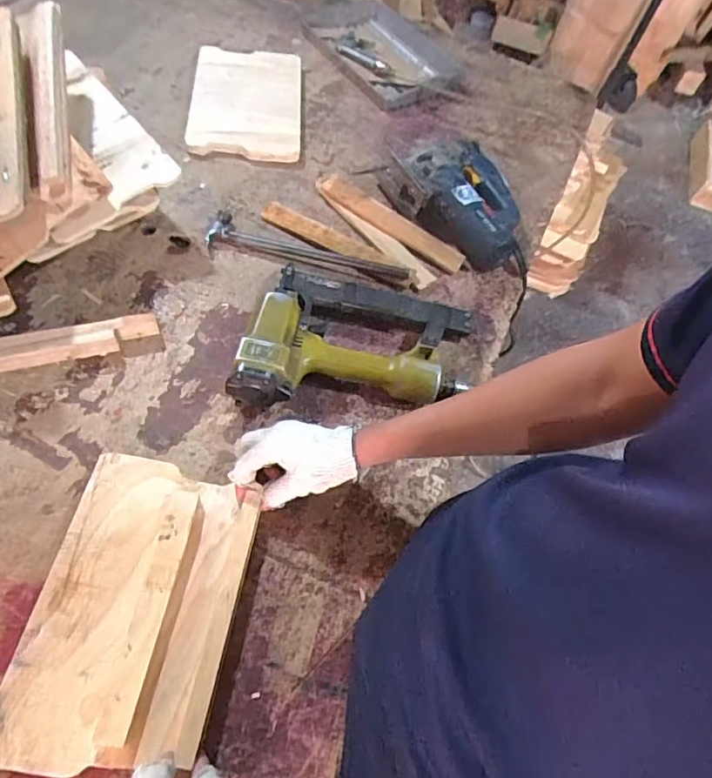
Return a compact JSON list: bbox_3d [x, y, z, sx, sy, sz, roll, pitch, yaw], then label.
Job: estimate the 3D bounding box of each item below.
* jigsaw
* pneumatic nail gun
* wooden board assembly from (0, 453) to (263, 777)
[{"bbox_3d":[0.173,-0.298,0.844,0.195,0.073,0.225,-16,64,-17],"label":"jigsaw"},{"bbox_3d":[0.006,-0.064,0.685,0.288,0.069,0.217,9,60,1],"label":"pneumatic nail gun"},{"bbox_3d":[-0.212,0.208,0.518,0.180,0.022,0.275,10,60,1],"label":"wooden board assembly"}]

